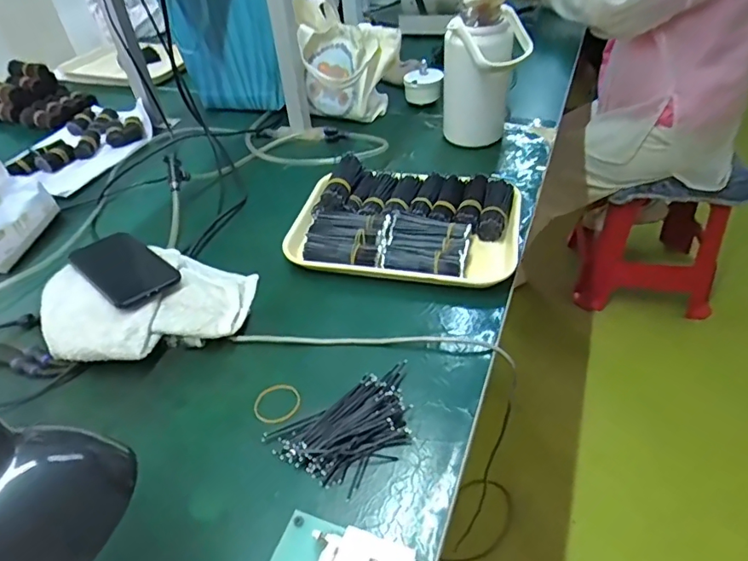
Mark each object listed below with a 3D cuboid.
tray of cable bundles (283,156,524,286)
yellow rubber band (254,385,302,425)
[{"bbox_3d":[0.042,-0.081,0.686,0.293,0.053,0.212,5,43,12],"label":"tray of cable bundles"},{"bbox_3d":[-0.096,0.123,0.515,0.049,0.005,0.046,-3,42,3],"label":"yellow rubber band"}]

